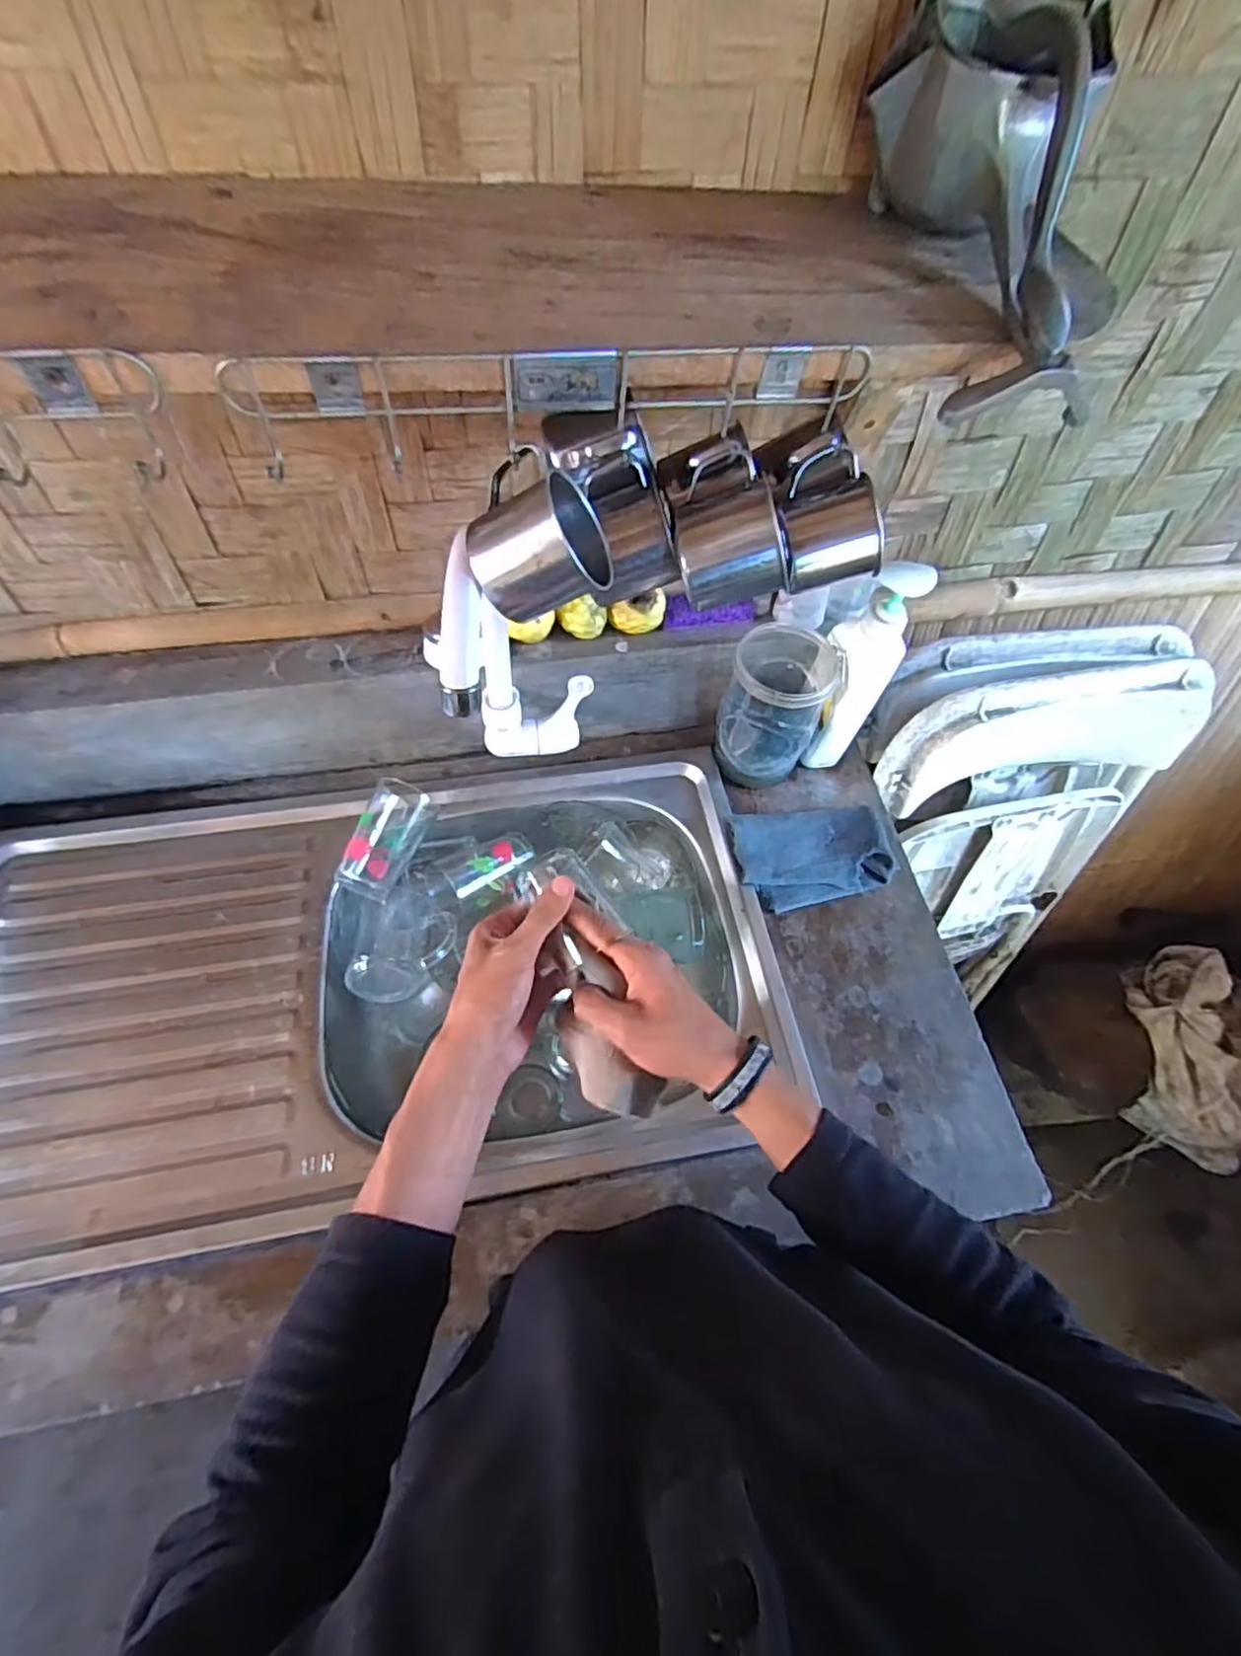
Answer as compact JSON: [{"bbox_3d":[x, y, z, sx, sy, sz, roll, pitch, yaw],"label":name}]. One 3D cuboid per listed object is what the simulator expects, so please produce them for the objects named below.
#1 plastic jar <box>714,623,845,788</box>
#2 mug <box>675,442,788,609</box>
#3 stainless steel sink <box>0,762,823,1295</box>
[{"bbox_3d":[0.163,-0.129,0.696,0.098,0.151,0.119,21,60,10],"label":"plastic jar"},{"bbox_3d":[0.069,-0.192,0.425,0.062,0.086,0.065,-9,22,19],"label":"mug"},{"bbox_3d":[-0.236,0.154,0.645,0.747,0.130,0.399,-8,61,-7],"label":"stainless steel sink"}]

